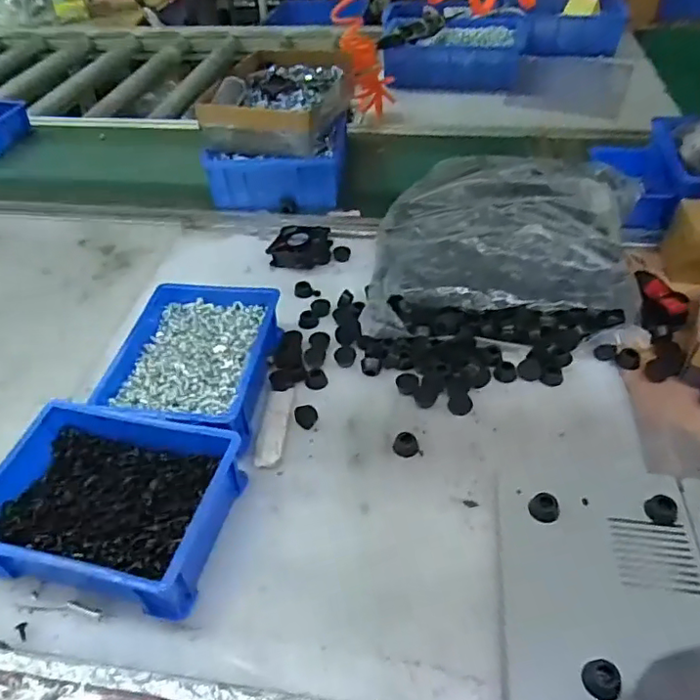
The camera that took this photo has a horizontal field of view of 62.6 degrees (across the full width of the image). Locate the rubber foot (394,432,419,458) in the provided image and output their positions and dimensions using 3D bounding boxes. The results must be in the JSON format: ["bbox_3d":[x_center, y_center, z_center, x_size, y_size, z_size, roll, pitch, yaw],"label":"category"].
[{"bbox_3d":[0.055,0.091,0.562,0.023,0.010,0.024,-2,44,3],"label":"rubber foot"}]

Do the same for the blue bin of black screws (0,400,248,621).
[{"bbox_3d":[-0.206,0.132,0.497,0.202,0.064,0.147,9,45,14],"label":"blue bin of black screws"}]

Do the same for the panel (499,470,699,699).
[{"bbox_3d":[0.193,0.202,0.423,0.154,0.018,0.268,3,44,8],"label":"panel"}]

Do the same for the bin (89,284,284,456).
[{"bbox_3d":[-0.164,0.010,0.618,0.155,0.057,0.199,2,44,7],"label":"bin"}]

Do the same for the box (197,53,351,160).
[{"bbox_3d":[-0.106,-0.400,0.913,0.189,0.068,0.264,5,45,8],"label":"box"}]

